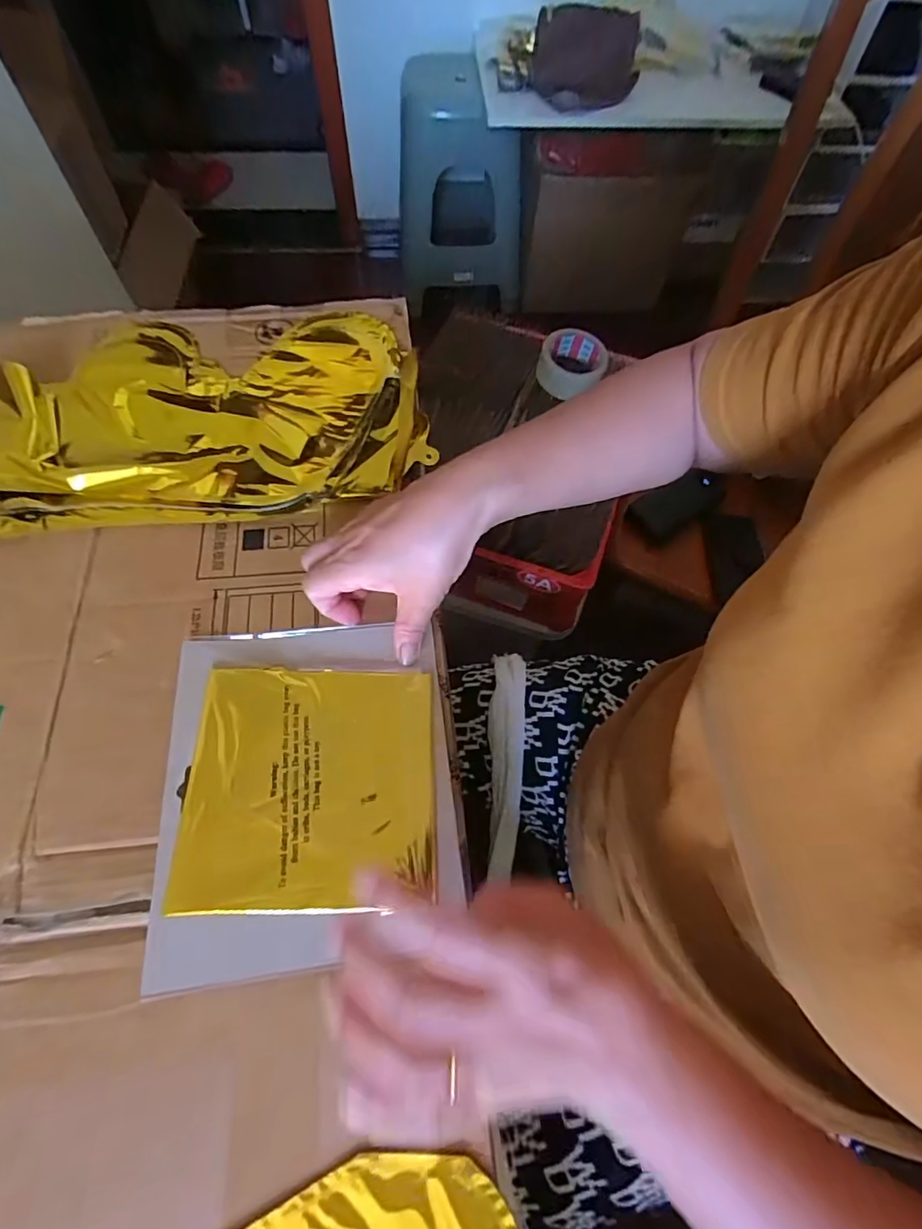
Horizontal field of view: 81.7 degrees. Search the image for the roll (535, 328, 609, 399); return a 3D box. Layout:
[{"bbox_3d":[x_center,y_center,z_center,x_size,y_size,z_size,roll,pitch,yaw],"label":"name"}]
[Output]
[{"bbox_3d":[0.166,-0.368,0.789,0.096,0.042,0.105,16,65,6],"label":"roll"}]

